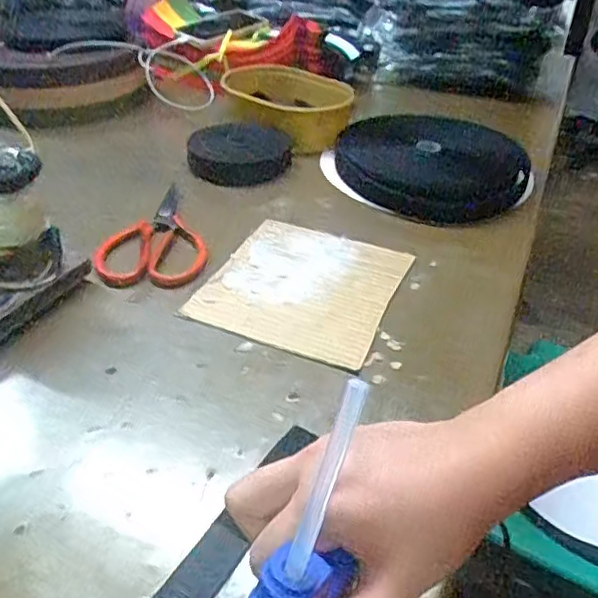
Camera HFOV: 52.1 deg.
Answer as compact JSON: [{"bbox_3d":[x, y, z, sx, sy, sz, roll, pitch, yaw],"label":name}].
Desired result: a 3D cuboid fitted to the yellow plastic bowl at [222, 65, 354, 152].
[{"bbox_3d":[-0.018,-0.255,0.814,0.174,0.062,0.142,6,37,1],"label":"yellow plastic bowl"}]

